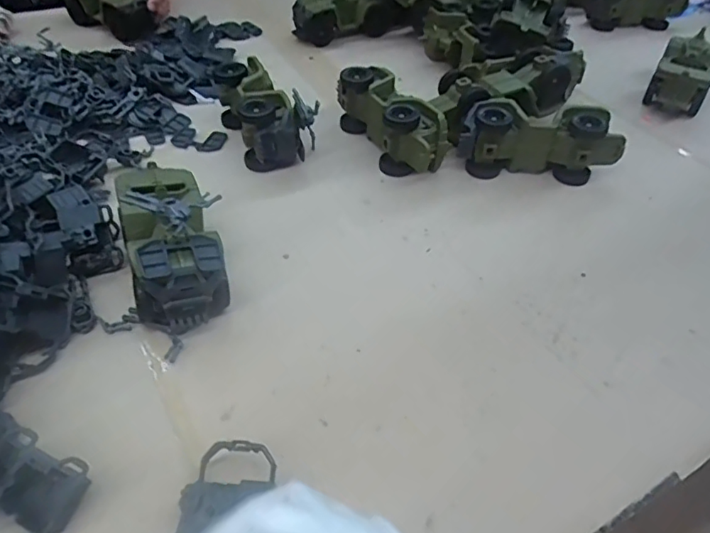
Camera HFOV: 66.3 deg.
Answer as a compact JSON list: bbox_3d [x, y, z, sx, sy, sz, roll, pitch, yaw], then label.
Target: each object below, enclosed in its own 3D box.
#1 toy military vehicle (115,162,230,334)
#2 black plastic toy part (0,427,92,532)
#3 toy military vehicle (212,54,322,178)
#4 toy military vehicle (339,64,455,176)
[{"bbox_3d":[-0.174,-0.028,0.513,0.081,0.107,0.162,-14,46,-17],"label":"toy military vehicle"},{"bbox_3d":[-0.227,0.157,0.367,0.067,0.033,0.071,19,46,16],"label":"black plastic toy part"},{"bbox_3d":[-0.115,-0.203,0.718,0.100,0.079,0.173,-16,47,-19],"label":"toy military vehicle"},{"bbox_3d":[0.048,-0.190,0.712,0.076,0.080,0.189,-17,48,-20],"label":"toy military vehicle"}]

